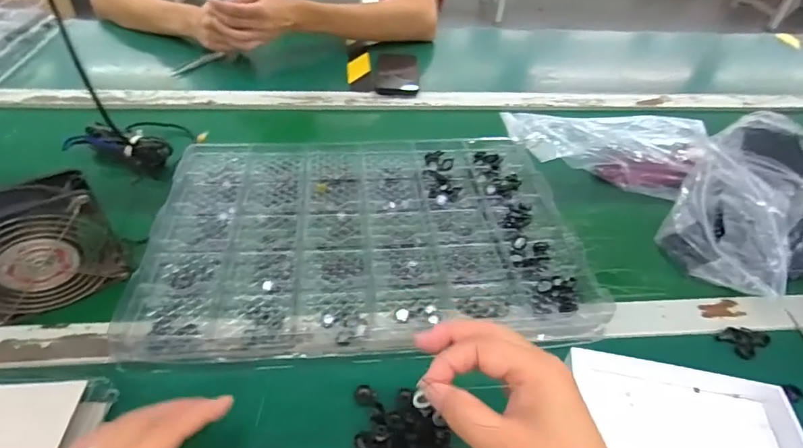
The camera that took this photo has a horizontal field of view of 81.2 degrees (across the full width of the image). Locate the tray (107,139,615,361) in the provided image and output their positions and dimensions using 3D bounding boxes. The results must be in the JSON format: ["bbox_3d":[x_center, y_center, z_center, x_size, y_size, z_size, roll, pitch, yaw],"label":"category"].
[{"bbox_3d":[-0.040,0.001,0.525,0.440,0.033,0.317,-2,44,-6],"label":"tray"}]

